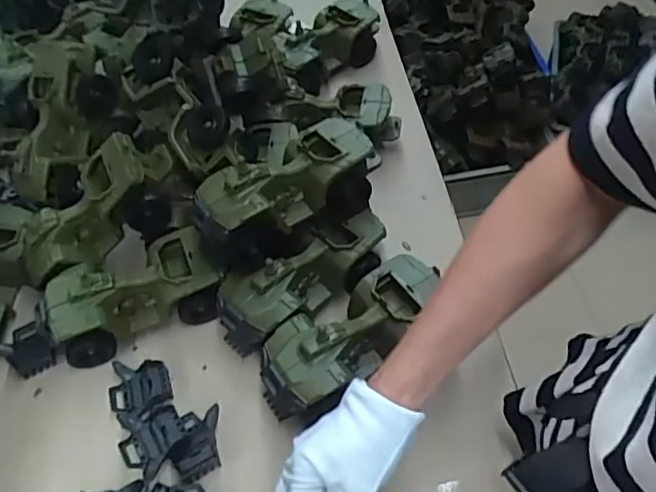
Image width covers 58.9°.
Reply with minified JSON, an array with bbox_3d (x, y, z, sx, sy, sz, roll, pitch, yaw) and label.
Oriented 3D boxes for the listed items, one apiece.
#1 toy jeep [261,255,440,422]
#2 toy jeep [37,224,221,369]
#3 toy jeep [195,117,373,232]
[{"bbox_3d":[0.024,0.087,0.543,0.188,0.077,0.085,-34,58,-20],"label":"toy jeep"},{"bbox_3d":[-0.196,0.051,0.584,0.174,0.080,0.083,-19,54,-10],"label":"toy jeep"},{"bbox_3d":[-0.041,-0.056,0.577,0.176,0.076,0.080,-27,56,-16],"label":"toy jeep"}]

